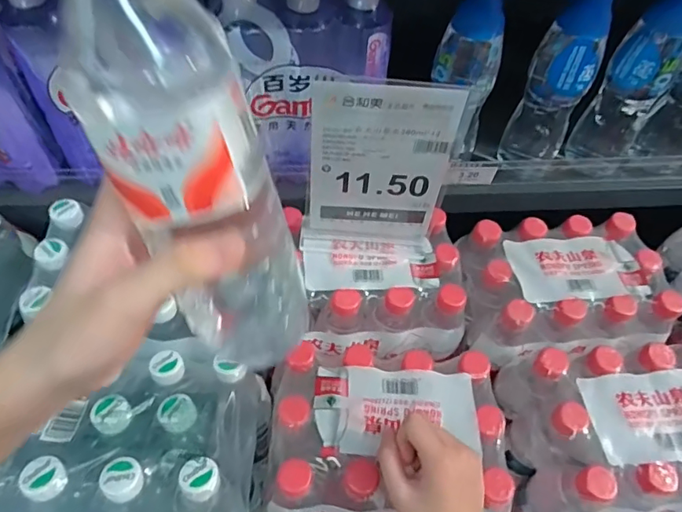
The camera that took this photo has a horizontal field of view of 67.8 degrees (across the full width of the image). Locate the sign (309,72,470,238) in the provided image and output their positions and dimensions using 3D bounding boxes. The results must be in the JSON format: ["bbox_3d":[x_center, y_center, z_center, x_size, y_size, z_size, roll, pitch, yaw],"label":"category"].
[{"bbox_3d":[0.038,-0.084,0.533,0.139,0.217,0.012,4,54,0],"label":"sign"}]

